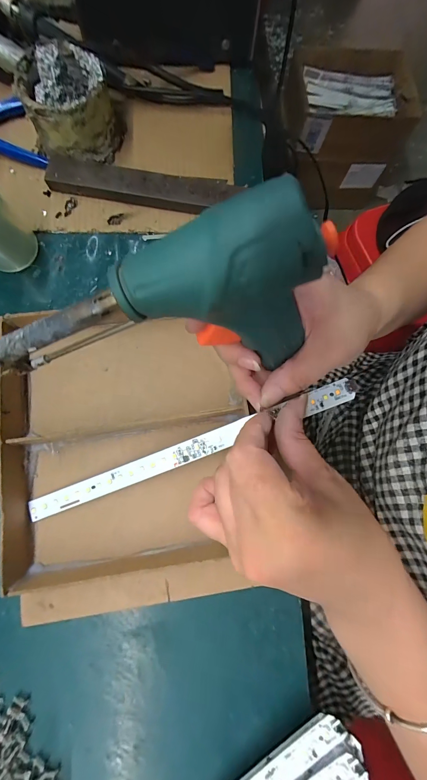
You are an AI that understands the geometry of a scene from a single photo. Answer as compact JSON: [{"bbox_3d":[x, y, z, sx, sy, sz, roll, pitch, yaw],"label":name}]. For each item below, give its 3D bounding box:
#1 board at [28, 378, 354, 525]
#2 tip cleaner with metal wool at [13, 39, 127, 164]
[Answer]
[{"bbox_3d":[-0.023,0.051,0.251,0.280,0.008,0.017,-22,78,6],"label":"board"},{"bbox_3d":[-0.142,-0.282,0.303,0.088,0.073,0.079,-16,80,-7],"label":"tip cleaner with metal wool"}]

